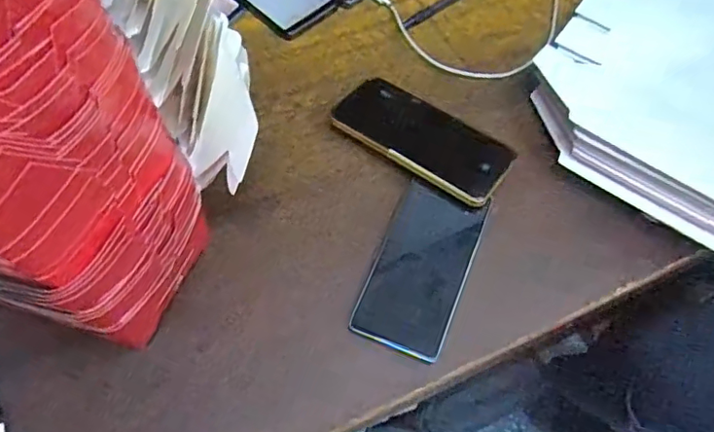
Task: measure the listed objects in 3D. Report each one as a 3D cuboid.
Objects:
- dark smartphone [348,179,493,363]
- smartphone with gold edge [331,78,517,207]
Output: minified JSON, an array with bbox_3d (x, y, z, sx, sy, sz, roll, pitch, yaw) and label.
[{"bbox_3d":[0.055,0.042,0.461,0.075,0.015,0.146,21,63,10],"label":"dark smartphone"},{"bbox_3d":[0.063,-0.077,0.518,0.168,0.012,0.086,29,61,16],"label":"smartphone with gold edge"}]

